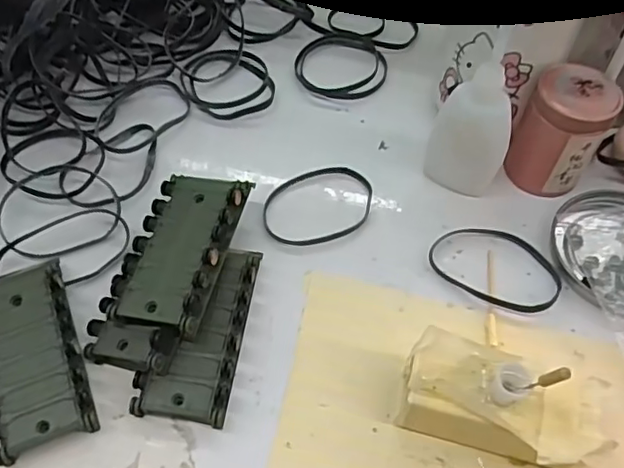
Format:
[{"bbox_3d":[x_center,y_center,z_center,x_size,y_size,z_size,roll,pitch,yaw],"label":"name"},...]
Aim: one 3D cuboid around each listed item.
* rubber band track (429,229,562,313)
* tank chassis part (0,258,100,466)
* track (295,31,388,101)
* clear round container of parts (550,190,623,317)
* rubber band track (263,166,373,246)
[{"bbox_3d":[0.101,0.017,0.326,0.070,0.004,0.046,31,61,18],"label":"rubber band track"},{"bbox_3d":[-0.134,0.057,0.284,0.044,0.018,0.089,-19,59,-13],"label":"tank chassis part"},{"bbox_3d":[0.021,-0.120,0.421,0.065,0.009,0.060,1,54,-1],"label":"track"},{"bbox_3d":[0.173,0.008,0.328,0.076,0.014,0.081,0,57,-1],"label":"clear round container of parts"},{"bbox_3d":[0.003,-0.018,0.351,0.069,0.006,0.052,-25,61,-16],"label":"rubber band track"}]

